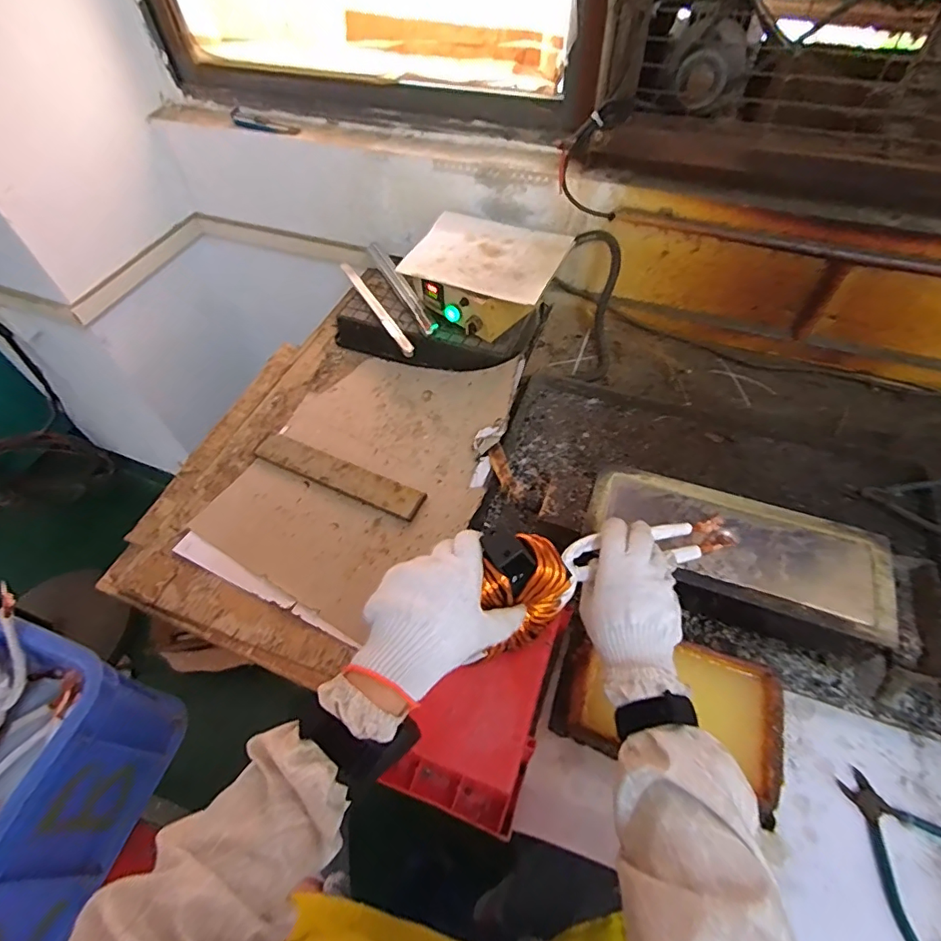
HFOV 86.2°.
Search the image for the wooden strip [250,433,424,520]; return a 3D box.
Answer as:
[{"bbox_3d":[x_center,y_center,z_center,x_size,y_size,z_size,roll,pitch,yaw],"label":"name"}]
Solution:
[{"bbox_3d":[-0.214,0.006,0.804,0.301,0.014,0.055,22,58,17],"label":"wooden strip"}]

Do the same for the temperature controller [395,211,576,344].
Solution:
[{"bbox_3d":[0.024,-0.346,0.900,0.257,0.089,0.205,20,58,16],"label":"temperature controller"}]

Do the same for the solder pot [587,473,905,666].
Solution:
[{"bbox_3d":[0.315,0.110,0.624,0.327,0.084,0.144,15,57,13],"label":"solder pot"}]

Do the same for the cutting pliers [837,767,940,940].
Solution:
[{"bbox_3d":[0.421,0.371,0.489,0.116,0.021,0.130,-34,56,-9],"label":"cutting pliers"}]

